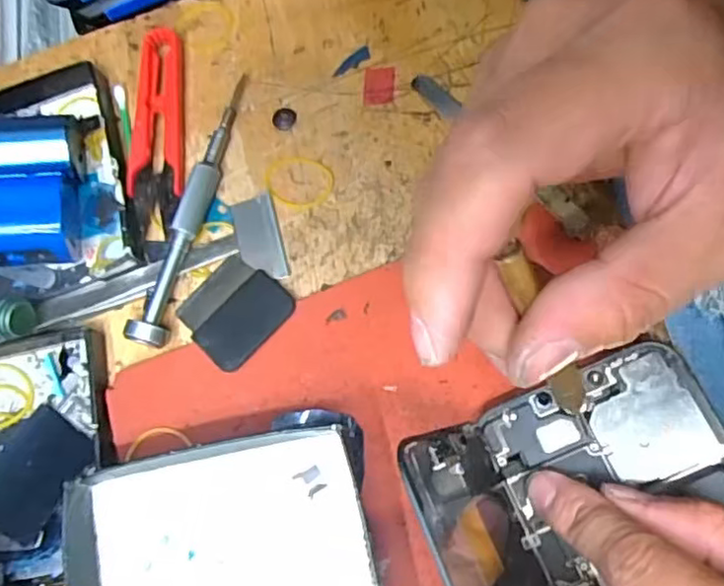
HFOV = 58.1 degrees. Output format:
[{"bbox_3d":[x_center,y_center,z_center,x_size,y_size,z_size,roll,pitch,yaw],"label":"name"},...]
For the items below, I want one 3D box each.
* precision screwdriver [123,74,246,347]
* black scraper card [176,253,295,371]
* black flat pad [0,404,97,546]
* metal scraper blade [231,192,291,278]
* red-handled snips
[{"bbox_3d":[-0.073,-0.038,0.278,0.015,0.010,0.126,10,77,11],"label":"precision screwdriver"},{"bbox_3d":[-0.053,0.006,0.265,0.041,0.004,0.039,41,85,16],"label":"black scraper card"},{"bbox_3d":[-0.133,0.073,0.260,0.035,0.005,0.049,31,82,15],"label":"black flat pad"},{"bbox_3d":[-0.044,-0.024,0.278,0.019,0.004,0.039,-18,73,4],"label":"metal scraper blade"},{"bbox_3d":[-0.093,-0.073,0.295,0.024,0.016,0.099,-6,75,7],"label":"red-handled snips"}]

